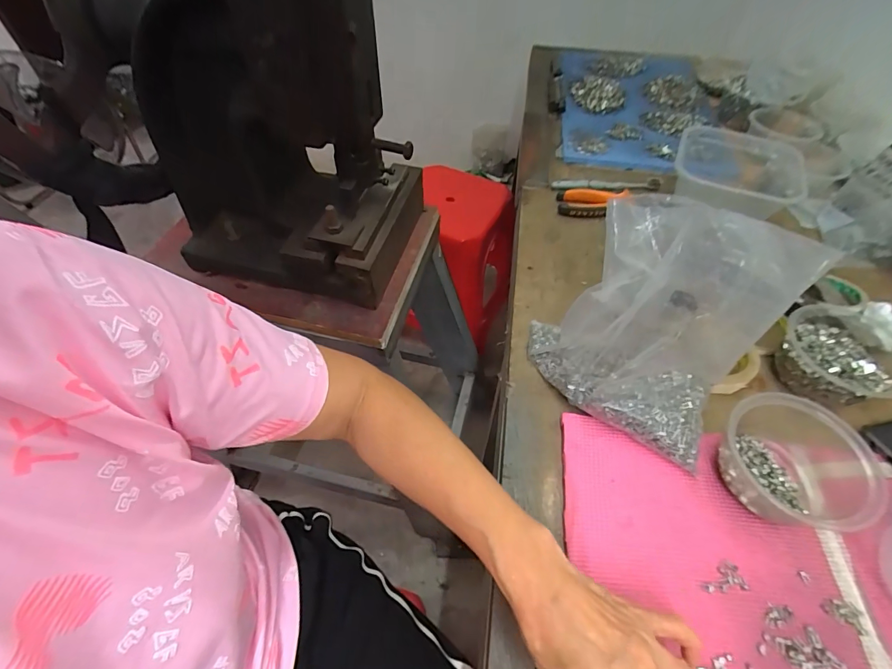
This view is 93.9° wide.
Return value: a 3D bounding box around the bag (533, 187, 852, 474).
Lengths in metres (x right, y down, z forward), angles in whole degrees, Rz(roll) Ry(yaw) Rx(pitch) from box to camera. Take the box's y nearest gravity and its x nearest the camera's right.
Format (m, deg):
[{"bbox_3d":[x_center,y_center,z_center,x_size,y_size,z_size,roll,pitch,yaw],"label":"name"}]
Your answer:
[{"bbox_3d":[0.197,-0.013,0.393,0.146,0.186,0.202,-30,59,-23],"label":"bag"}]

